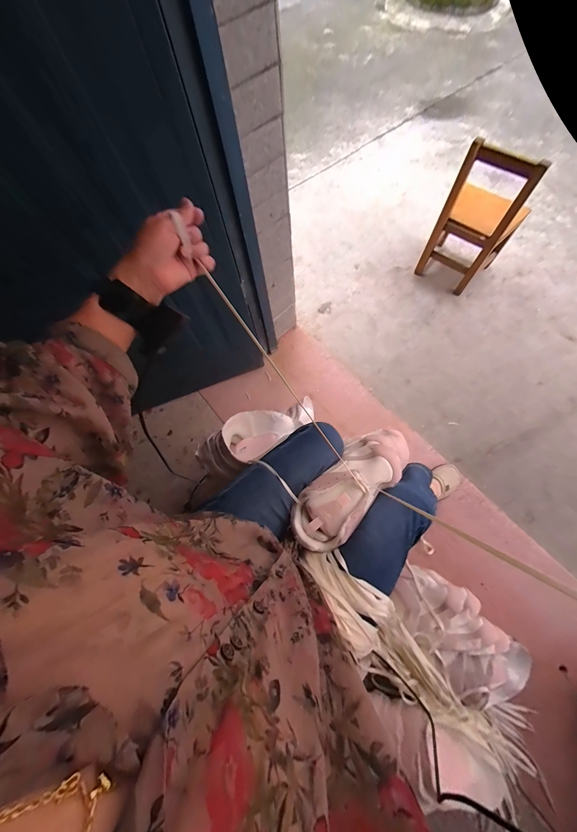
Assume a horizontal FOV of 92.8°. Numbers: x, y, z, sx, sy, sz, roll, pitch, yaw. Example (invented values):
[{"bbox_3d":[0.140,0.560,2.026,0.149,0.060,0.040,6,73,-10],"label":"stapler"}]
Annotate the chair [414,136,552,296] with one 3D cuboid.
[{"bbox_3d":[0.769,-0.785,1.101,0.262,0.499,0.319,37,76,16],"label":"chair"}]

